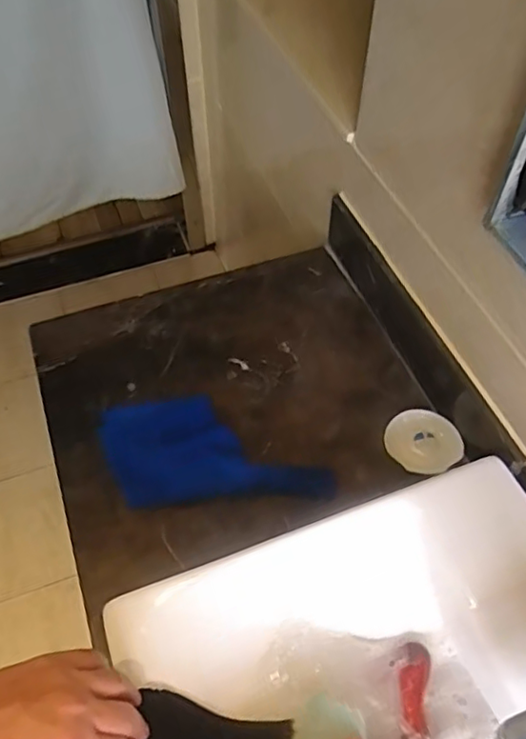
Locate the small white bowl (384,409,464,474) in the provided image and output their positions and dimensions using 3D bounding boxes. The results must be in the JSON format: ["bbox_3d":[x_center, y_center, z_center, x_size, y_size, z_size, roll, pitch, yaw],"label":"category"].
[{"bbox_3d":[0.208,0.095,0.783,0.087,0.024,0.085,0,54,0],"label":"small white bowl"}]

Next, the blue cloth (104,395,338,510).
[{"bbox_3d":[-0.063,0.099,0.768,0.293,0.028,0.149,-4,55,-3],"label":"blue cloth"}]

